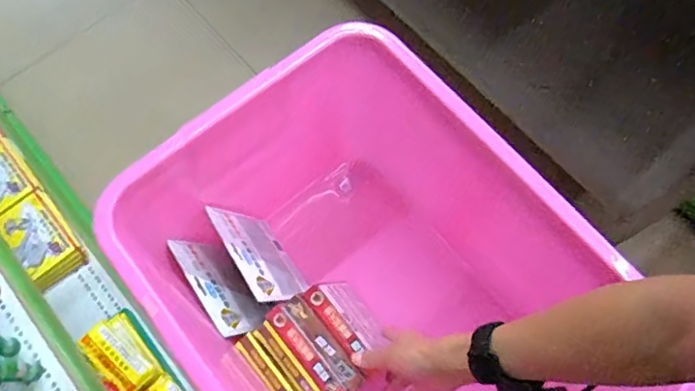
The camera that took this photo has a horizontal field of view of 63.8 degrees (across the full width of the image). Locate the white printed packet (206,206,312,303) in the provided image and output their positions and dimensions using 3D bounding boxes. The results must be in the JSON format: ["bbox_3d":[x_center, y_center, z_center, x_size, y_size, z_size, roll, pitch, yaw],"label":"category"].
[{"bbox_3d":[-0.122,0.077,0.782,0.013,0.157,0.154,-38,78,10],"label":"white printed packet"}]

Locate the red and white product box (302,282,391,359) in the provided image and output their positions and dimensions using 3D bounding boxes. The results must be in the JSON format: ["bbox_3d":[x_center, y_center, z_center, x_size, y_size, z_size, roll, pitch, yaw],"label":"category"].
[{"bbox_3d":[0.004,0.162,0.744,0.022,0.114,0.104,-46,68,11],"label":"red and white product box"}]

